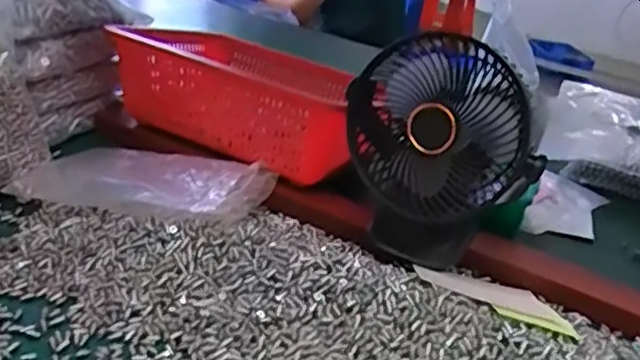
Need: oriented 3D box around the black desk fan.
[{"bbox_3d":[0.097,-0.028,0.564,0.148,0.168,0.085,10,27,5],"label":"black desk fan"}]

